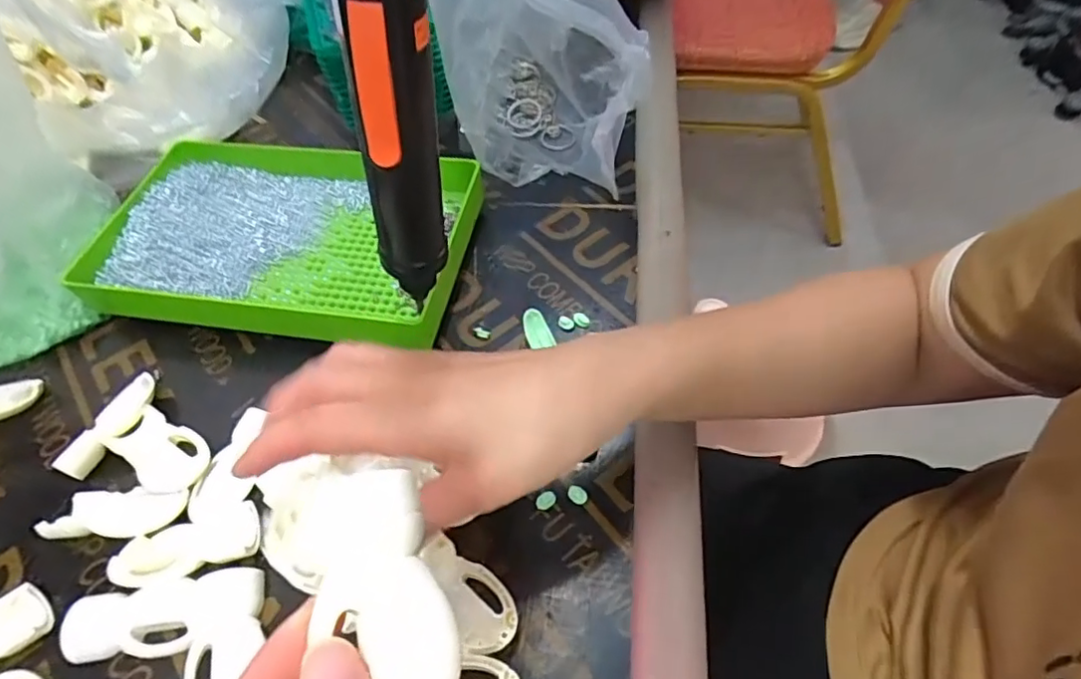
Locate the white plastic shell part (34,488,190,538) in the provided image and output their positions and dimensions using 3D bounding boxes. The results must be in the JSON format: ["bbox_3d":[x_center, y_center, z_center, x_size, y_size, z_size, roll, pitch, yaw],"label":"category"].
[{"bbox_3d":[-0.222,0.092,0.316,0.064,0.013,0.028,-1,54,4],"label":"white plastic shell part"}]

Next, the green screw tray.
[{"bbox_3d":[-0.175,-0.078,0.414,0.253,0.033,0.164,7,55,9],"label":"green screw tray"}]

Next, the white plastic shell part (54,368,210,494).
[{"bbox_3d":[-0.225,0.060,0.347,0.085,0.020,0.063,17,57,16],"label":"white plastic shell part"}]

